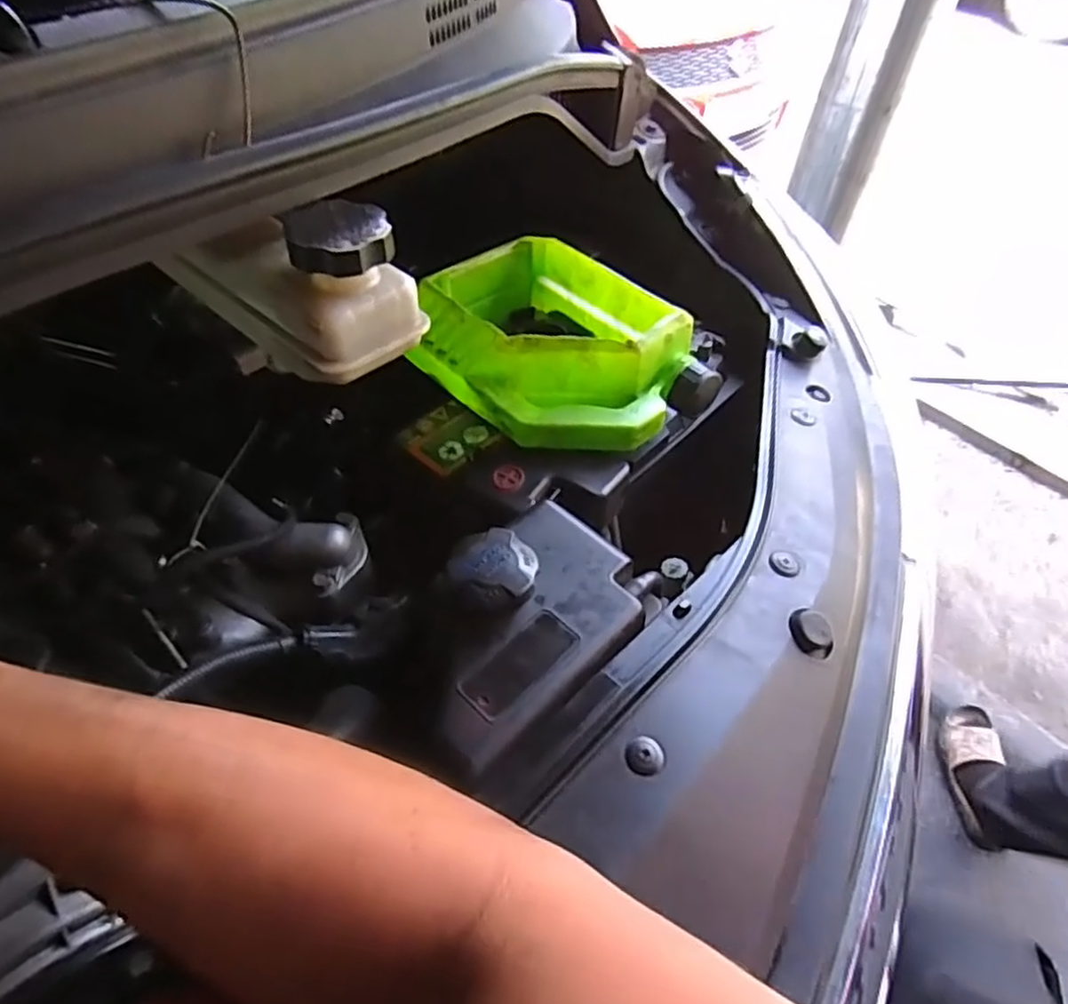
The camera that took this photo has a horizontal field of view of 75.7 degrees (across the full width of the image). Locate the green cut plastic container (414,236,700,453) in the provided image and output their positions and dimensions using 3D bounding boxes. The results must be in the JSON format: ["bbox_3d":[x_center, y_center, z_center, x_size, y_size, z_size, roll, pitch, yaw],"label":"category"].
[{"bbox_3d":[0.019,-0.117,0.540,0.167,0.081,0.212,-37,62,-27],"label":"green cut plastic container"}]

